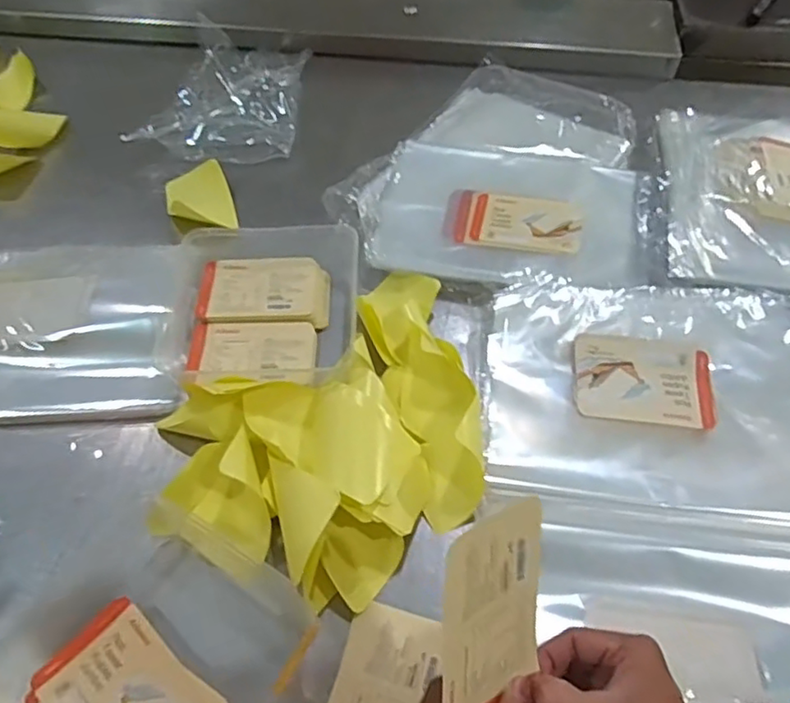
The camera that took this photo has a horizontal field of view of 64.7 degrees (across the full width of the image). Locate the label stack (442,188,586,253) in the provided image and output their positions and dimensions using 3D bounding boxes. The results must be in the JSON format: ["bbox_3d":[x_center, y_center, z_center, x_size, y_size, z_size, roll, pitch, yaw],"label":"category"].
[{"bbox_3d":[0.142,-0.160,0.755,0.160,0.016,0.097,8,55,6],"label":"label stack"}]

